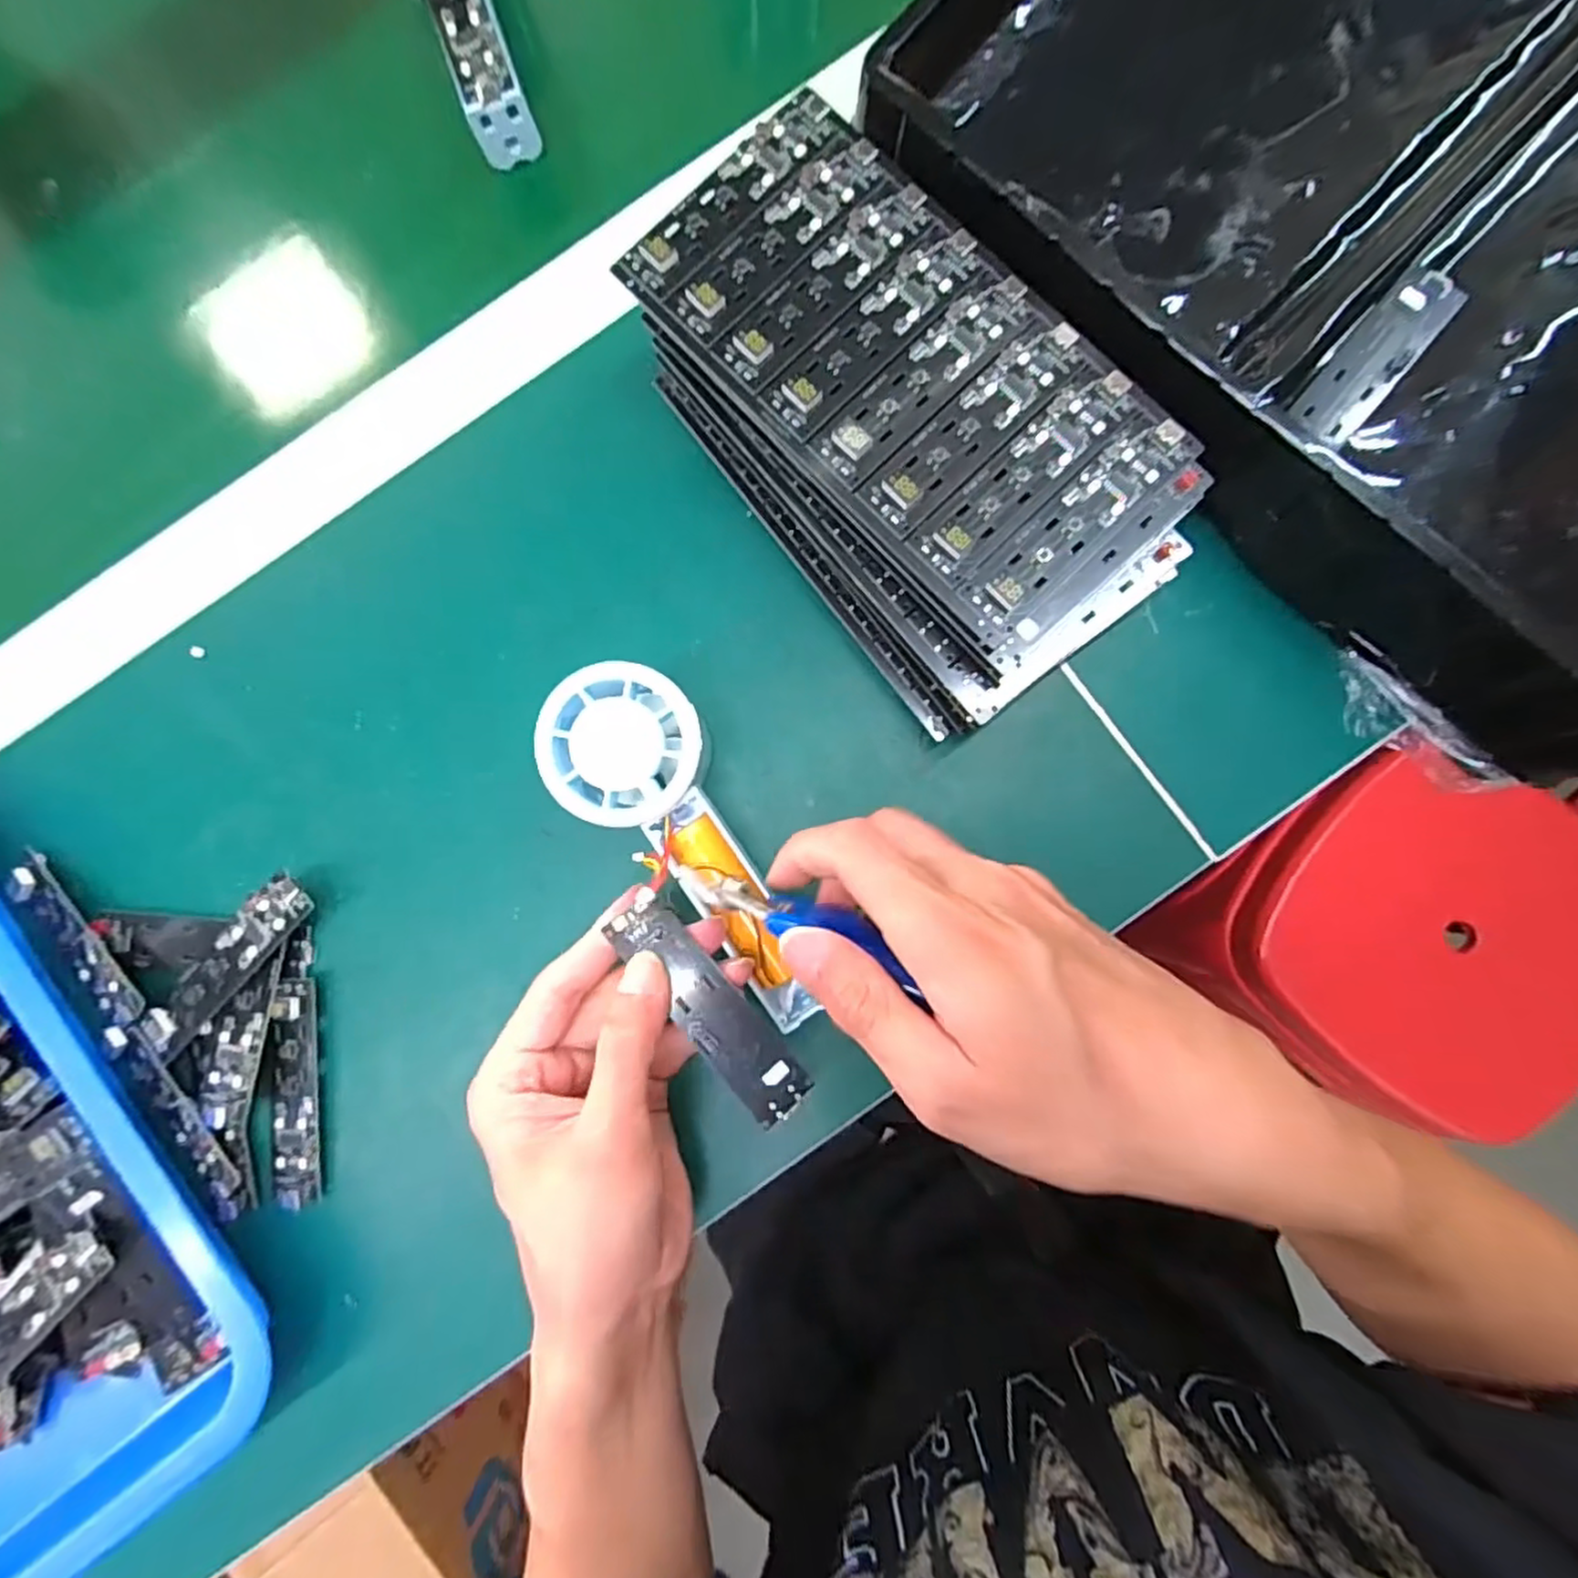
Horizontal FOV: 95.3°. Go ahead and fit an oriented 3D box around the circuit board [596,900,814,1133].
[{"bbox_3d":[-0.027,0.078,0.256,0.022,0.007,0.087,-39,83,0],"label":"circuit board"}]

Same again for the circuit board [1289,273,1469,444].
[{"bbox_3d":[0.220,-0.162,0.269,0.023,0.005,0.075,43,88,5],"label":"circuit board"}]

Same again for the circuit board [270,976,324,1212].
[{"bbox_3d":[-0.208,0.128,0.304,0.020,0.013,0.094,-2,87,2],"label":"circuit board"}]

